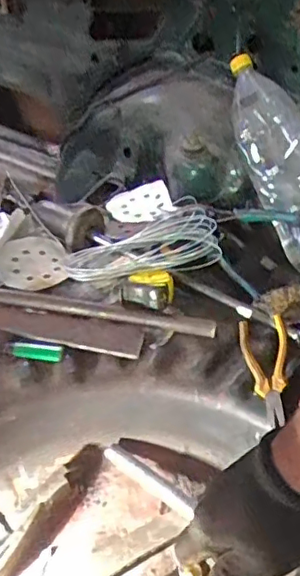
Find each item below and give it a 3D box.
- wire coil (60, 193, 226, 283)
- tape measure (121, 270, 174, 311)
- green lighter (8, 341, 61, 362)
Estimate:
[{"bbox_3d":[-0.016,-0.063,0.860,0.221,0.058,0.122,-10,45,-10],"label":"wire coil"},{"bbox_3d":[-0.003,0.001,0.816,0.073,0.035,0.061,2,44,2],"label":"tape measure"},{"bbox_3d":[-0.152,0.082,0.778,0.076,0.014,0.022,9,45,10],"label":"green lighter"}]

